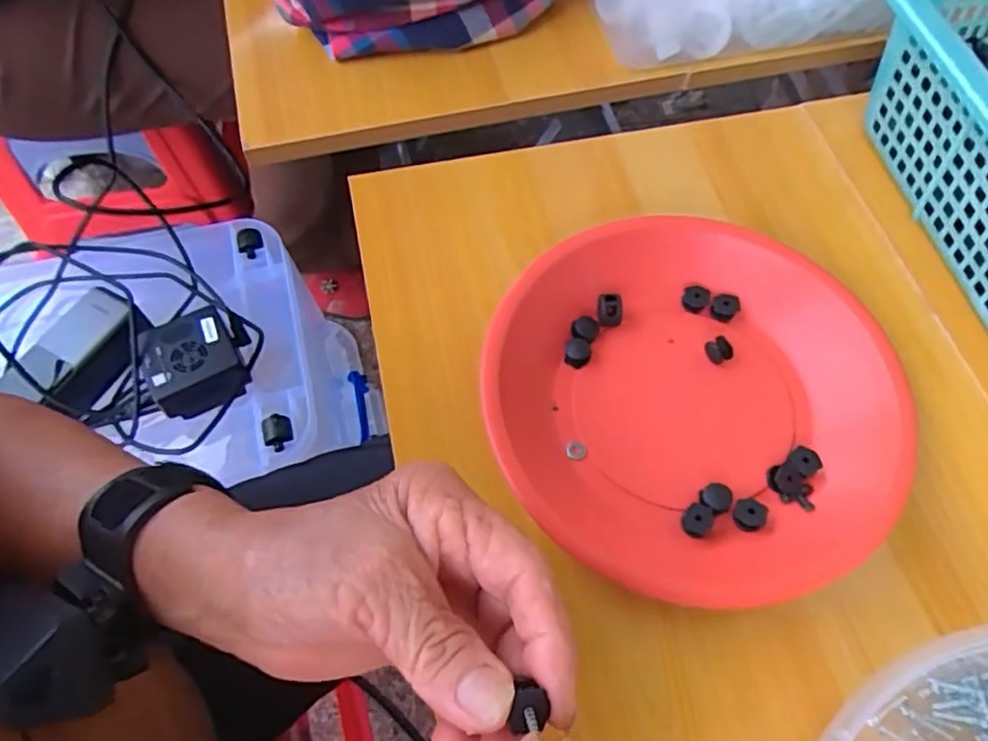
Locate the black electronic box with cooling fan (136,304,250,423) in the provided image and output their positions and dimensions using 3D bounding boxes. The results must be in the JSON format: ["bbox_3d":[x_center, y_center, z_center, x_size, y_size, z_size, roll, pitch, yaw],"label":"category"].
[{"bbox_3d":[-0.265,-0.004,0.581,0.076,0.031,0.088,-28,66,-14],"label":"black electronic box with cooling fan"}]

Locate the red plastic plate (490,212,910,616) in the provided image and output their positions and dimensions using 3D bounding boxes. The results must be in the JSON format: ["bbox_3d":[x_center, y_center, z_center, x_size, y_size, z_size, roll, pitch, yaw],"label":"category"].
[{"bbox_3d":[0.093,0.013,0.313,0.187,0.028,0.185,0,63,0],"label":"red plastic plate"}]

